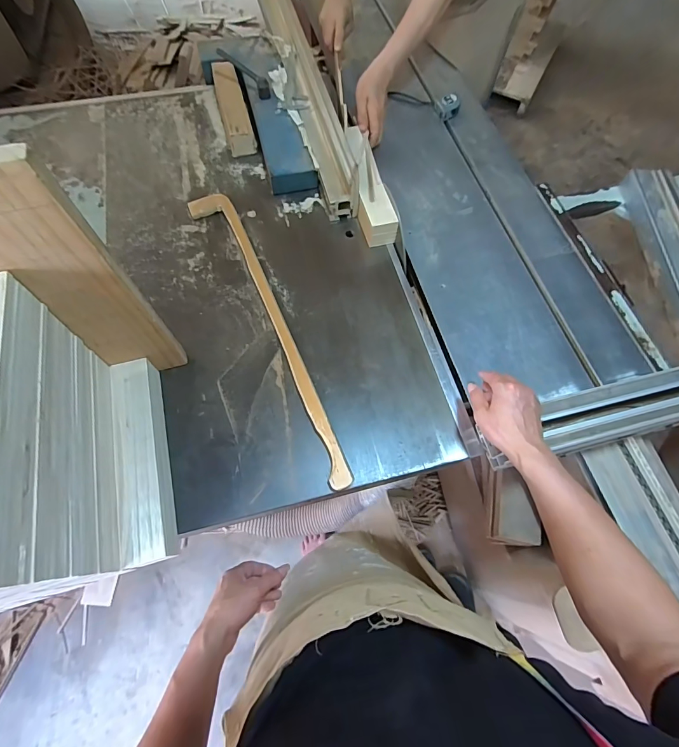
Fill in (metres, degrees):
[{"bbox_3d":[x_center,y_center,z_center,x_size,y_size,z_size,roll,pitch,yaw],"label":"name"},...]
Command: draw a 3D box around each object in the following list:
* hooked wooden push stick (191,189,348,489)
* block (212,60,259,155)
[{"bbox_3d":[-0.133,-0.112,0.706,0.080,0.022,0.685,-26,68,-13],"label":"hooked wooden push stick"},{"bbox_3d":[-0.267,-0.667,0.936,0.063,0.056,0.309,-14,66,-8],"label":"block"}]

